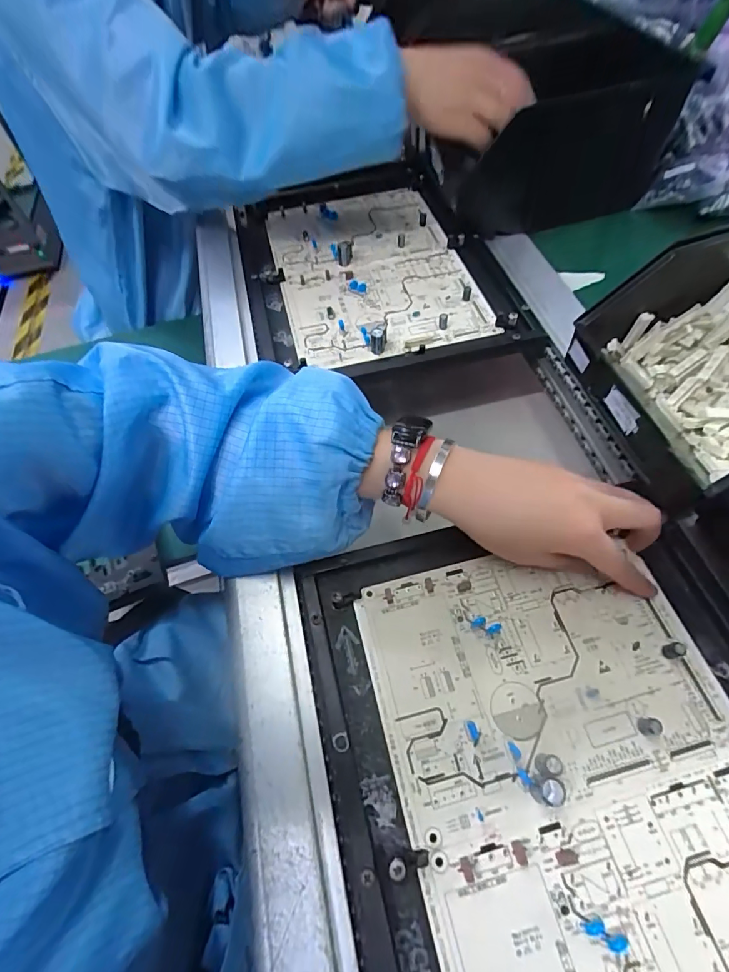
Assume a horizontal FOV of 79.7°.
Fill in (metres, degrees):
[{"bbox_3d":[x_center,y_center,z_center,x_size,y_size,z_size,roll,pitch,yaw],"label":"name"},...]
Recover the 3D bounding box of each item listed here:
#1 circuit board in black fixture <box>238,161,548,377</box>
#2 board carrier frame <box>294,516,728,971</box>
[{"bbox_3d":[0.002,-0.245,0.481,0.262,0.023,0.334,-13,59,-5],"label":"circuit board in black fixture"},{"bbox_3d":[0.119,0.165,0.229,0.272,0.018,0.324,-12,59,-4],"label":"board carrier frame"}]

